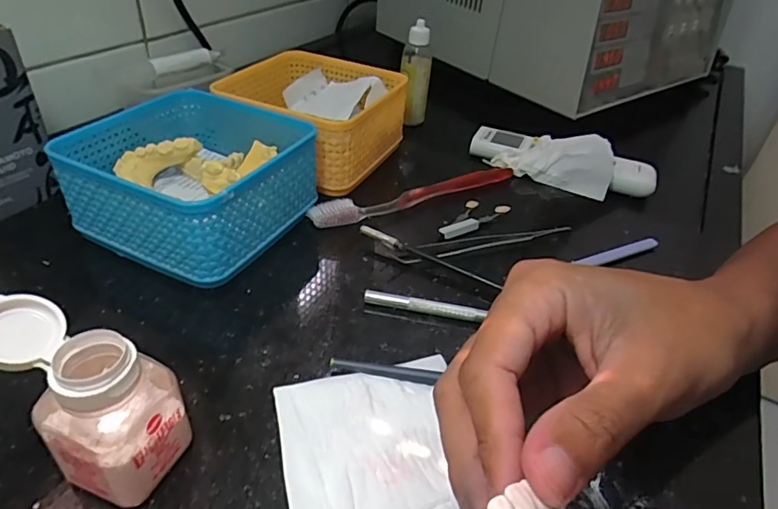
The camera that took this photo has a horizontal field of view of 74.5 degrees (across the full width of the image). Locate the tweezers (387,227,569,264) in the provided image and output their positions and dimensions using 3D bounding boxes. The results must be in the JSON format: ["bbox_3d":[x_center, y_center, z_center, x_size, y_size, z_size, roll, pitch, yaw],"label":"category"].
[{"bbox_3d":[0.066,-0.009,0.367,0.138,0.004,0.014,-11,56,-16],"label":"tweezers"}]

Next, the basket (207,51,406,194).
[{"bbox_3d":[-0.069,-0.123,0.450,0.135,0.062,0.134,20,40,16],"label":"basket"}]

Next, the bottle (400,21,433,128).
[{"bbox_3d":[0.028,-0.197,0.559,0.028,0.106,0.037,-8,40,-19],"label":"bottle"}]

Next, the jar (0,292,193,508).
[{"bbox_3d":[-0.119,0.057,0.210,0.066,0.076,0.048,28,43,25],"label":"jar"}]

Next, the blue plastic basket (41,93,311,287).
[{"bbox_3d":[-0.135,-0.055,0.359,0.132,0.063,0.132,21,40,18],"label":"blue plastic basket"}]

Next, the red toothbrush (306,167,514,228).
[{"bbox_3d":[0.028,-0.050,0.417,0.191,0.010,0.020,-14,42,-24],"label":"red toothbrush"}]

